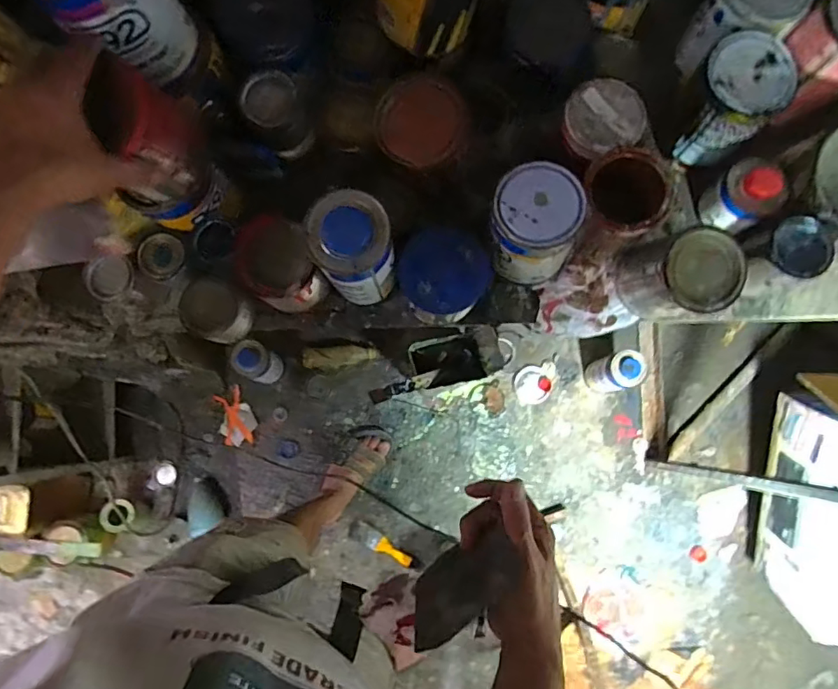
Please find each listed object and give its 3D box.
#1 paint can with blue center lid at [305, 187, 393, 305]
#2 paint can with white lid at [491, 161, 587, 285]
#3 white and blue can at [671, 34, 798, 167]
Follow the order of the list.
[{"bbox_3d":[-0.069,-0.097,0.580,0.087,0.134,0.082,-3,82,-1],"label":"paint can with blue center lid"},{"bbox_3d":[0.137,-0.142,0.641,0.103,0.120,0.102,0,82,-1],"label":"paint can with white lid"},{"bbox_3d":[0.380,-0.298,0.661,0.099,0.116,0.102,37,83,4],"label":"white and blue can"}]

